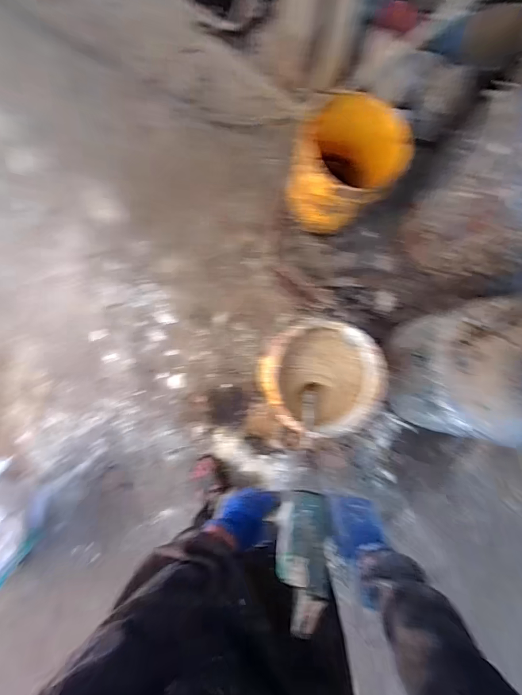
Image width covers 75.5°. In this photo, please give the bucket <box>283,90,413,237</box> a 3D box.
[{"bbox_3d":[0.274,-0.573,1.137,0.286,0.306,0.306,0,86,-5],"label":"bucket"}]

